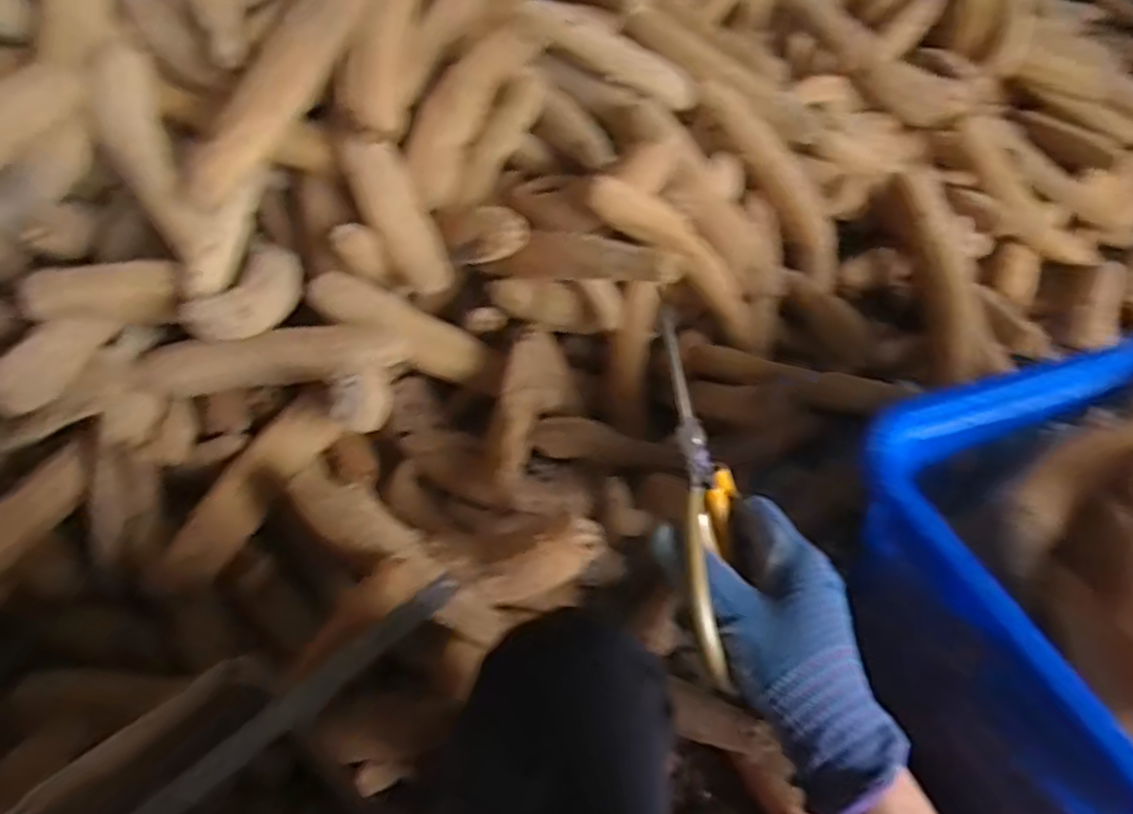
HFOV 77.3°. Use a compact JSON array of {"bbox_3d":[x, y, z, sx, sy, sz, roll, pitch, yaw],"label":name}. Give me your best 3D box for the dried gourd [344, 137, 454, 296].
[{"bbox_3d":[-0.254,-0.289,1.074,0.076,0.246,0.083,0,41,34],"label":"dried gourd"}]

